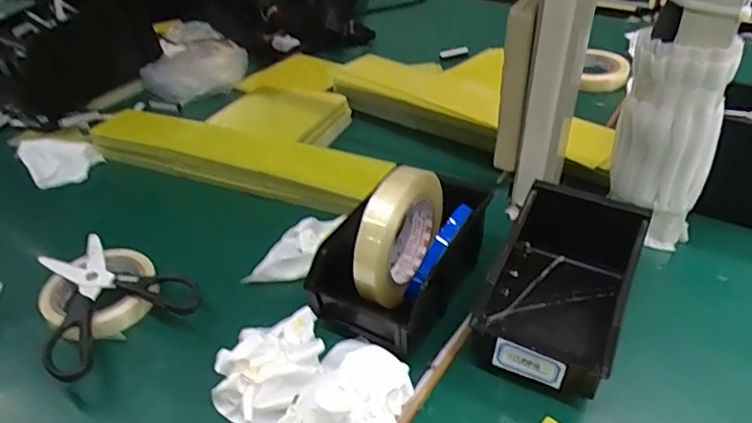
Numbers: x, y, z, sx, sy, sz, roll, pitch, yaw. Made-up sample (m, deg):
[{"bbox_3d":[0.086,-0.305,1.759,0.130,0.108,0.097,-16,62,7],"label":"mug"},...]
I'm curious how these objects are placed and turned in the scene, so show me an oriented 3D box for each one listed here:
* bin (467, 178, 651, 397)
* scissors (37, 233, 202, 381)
[{"bbox_3d":[0.155,0.065,0.478,0.109,0.081,0.177,16,42,23],"label":"bin"},{"bbox_3d":[-0.279,0.080,0.561,0.139,0.027,0.224,-34,43,-31],"label":"scissors"}]

